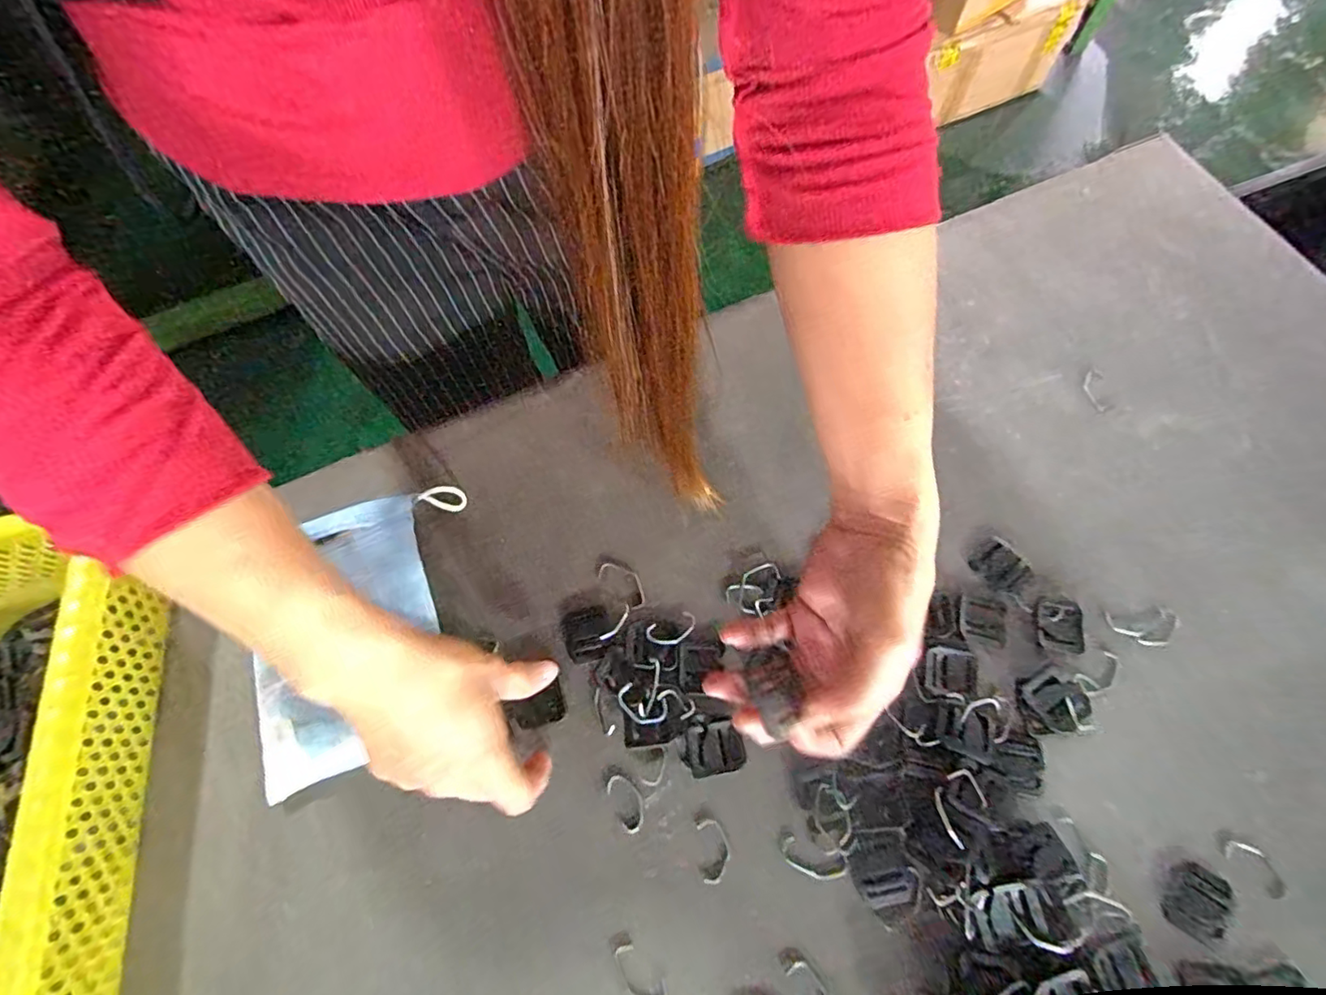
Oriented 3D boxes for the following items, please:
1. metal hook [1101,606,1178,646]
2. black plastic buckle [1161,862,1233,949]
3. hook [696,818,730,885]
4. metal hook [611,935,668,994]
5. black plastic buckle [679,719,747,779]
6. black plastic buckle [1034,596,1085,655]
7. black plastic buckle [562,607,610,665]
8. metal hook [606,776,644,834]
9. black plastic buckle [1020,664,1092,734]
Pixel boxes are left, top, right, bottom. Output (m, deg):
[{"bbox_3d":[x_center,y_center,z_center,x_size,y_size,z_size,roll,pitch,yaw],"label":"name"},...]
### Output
[{"bbox_3d":[0.308,0.083,0.375,0.042,0.004,0.023,-2,68,0],"label":"metal hook"},{"bbox_3d":[0.296,0.223,0.322,0.031,0.004,0.037,34,72,14],"label":"black plastic buckle"},{"bbox_3d":[0.030,0.204,0.337,0.017,0.004,0.032,-8,68,-2],"label":"hook"},{"bbox_3d":[-0.014,0.261,0.318,0.016,0.004,0.040,-42,73,-14],"label":"metal hook"},{"bbox_3d":[0.030,0.152,0.354,0.037,0.006,0.029,-10,68,-3],"label":"black plastic buckle"},{"bbox_3d":[0.255,0.081,0.375,0.030,0.004,0.035,9,68,5],"label":"black plastic buckle"},{"bbox_3d":[-0.050,0.091,0.386,0.030,0.007,0.035,-17,69,-6],"label":"black plastic buckle"},{"bbox_3d":[-0.021,0.181,0.347,0.017,0.004,0.032,-25,70,-9],"label":"metal hook"},{"bbox_3d":[0.241,0.122,0.355,0.034,0.008,0.033,-30,70,-10],"label":"black plastic buckle"}]

